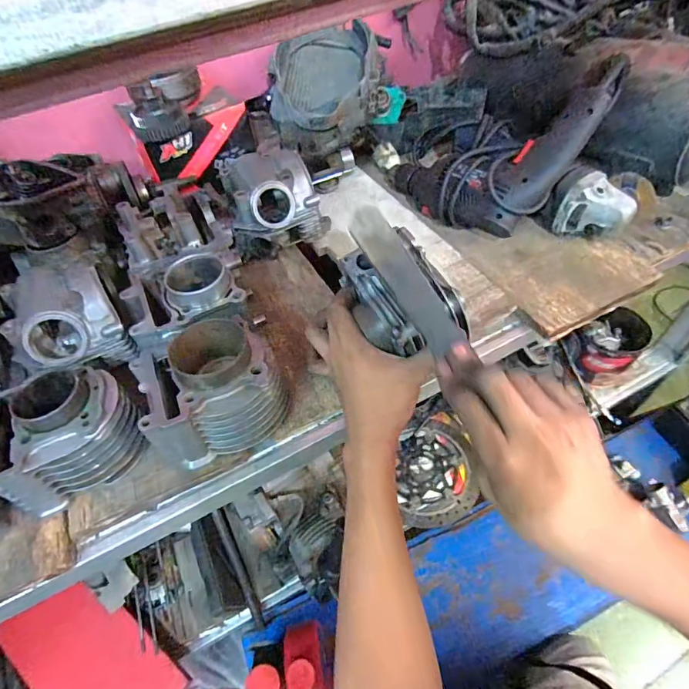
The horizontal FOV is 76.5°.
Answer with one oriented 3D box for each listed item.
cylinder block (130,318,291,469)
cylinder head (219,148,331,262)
[{"bbox_3d":[-0.126,0.039,0.425,0.130,0.089,0.108,-22,55,-11],"label":"cylinder block"},{"bbox_3d":[-0.095,-0.192,0.598,0.130,0.097,0.114,-18,55,-9],"label":"cylinder head"}]

